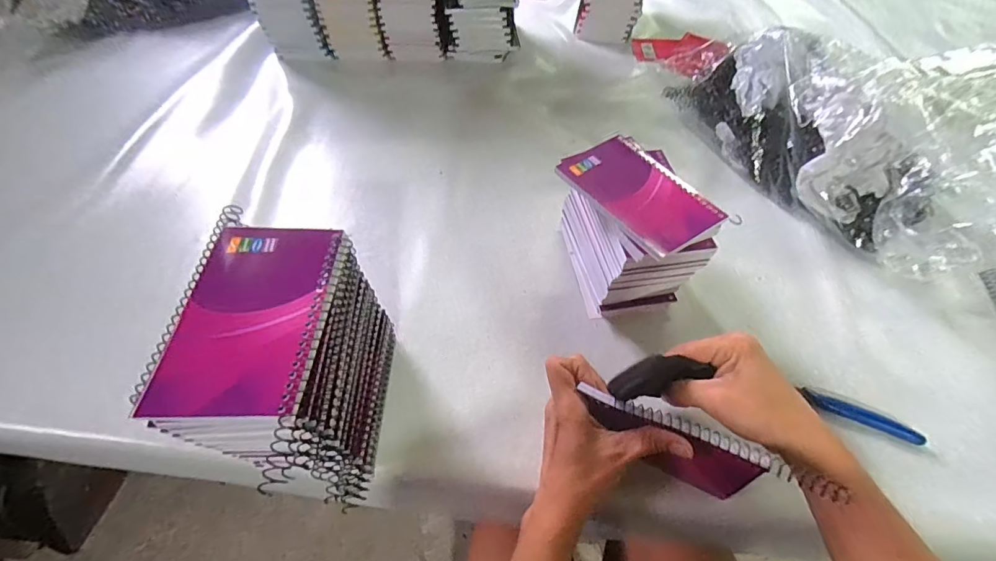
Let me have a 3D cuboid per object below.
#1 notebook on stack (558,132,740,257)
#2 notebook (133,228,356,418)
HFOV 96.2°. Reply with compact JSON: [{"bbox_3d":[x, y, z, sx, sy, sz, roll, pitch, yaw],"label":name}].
[{"bbox_3d":[0.125,-0.076,0.392,0.083,0.007,0.132,-35,65,-17],"label":"notebook on stack"},{"bbox_3d":[-0.143,0.018,0.266,0.085,0.009,0.126,-1,56,0],"label":"notebook"}]

